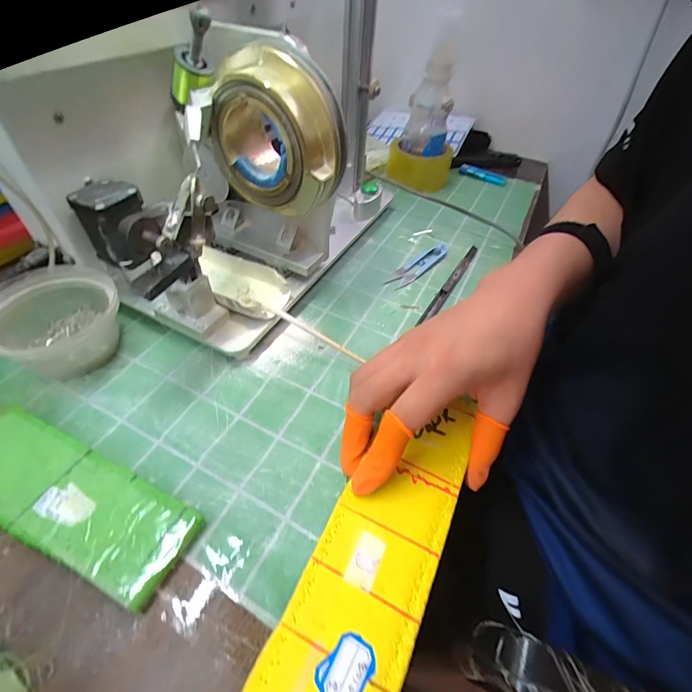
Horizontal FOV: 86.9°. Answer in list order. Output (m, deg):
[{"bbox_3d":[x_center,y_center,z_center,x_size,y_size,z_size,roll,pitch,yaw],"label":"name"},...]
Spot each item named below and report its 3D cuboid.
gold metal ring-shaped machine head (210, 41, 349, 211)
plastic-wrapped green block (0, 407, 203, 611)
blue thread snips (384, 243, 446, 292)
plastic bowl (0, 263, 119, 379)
[{"bbox_3d":[-0.054,-0.166,0.285,0.104,0.099,0.047,22,50,15],"label":"gold metal ring-shaped machine head"},{"bbox_3d":[-0.188,0.096,0.242,0.185,0.014,0.055,21,51,14],"label":"plastic-wrapped green block"},{"bbox_3d":[0.087,-0.096,0.438,0.026,0.008,0.105,38,56,25],"label":"blue thread snips"},{"bbox_3d":[-0.244,-0.019,0.312,0.079,0.054,0.094,31,53,21],"label":"plastic bowl"}]

